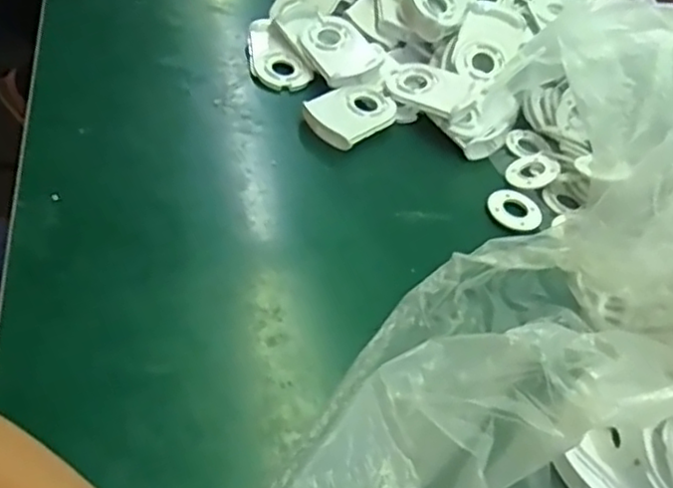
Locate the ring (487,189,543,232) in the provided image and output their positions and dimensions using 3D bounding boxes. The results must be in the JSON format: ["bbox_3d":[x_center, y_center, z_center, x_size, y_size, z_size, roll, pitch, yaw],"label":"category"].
[{"bbox_3d":[0.147,-0.028,0.556,0.043,0.008,0.047,8,47,-8],"label":"ring"}]

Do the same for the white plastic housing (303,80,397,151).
[{"bbox_3d":[0.016,-0.113,0.589,0.087,0.024,0.056,-31,62,-35],"label":"white plastic housing"}]

